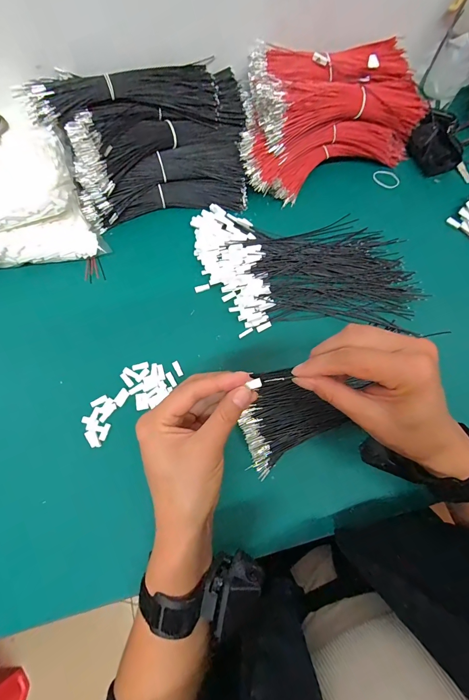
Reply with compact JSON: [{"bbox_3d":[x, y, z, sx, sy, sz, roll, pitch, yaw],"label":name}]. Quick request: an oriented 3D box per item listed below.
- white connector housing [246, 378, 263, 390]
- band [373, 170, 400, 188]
[{"bbox_3d":[0.016,0.026,0.251,0.011,0.004,0.007,-22,72,-7],"label":"white connector housing"},{"bbox_3d":[0.235,-0.265,0.500,0.042,0.004,0.025,29,92,0],"label":"band"}]

